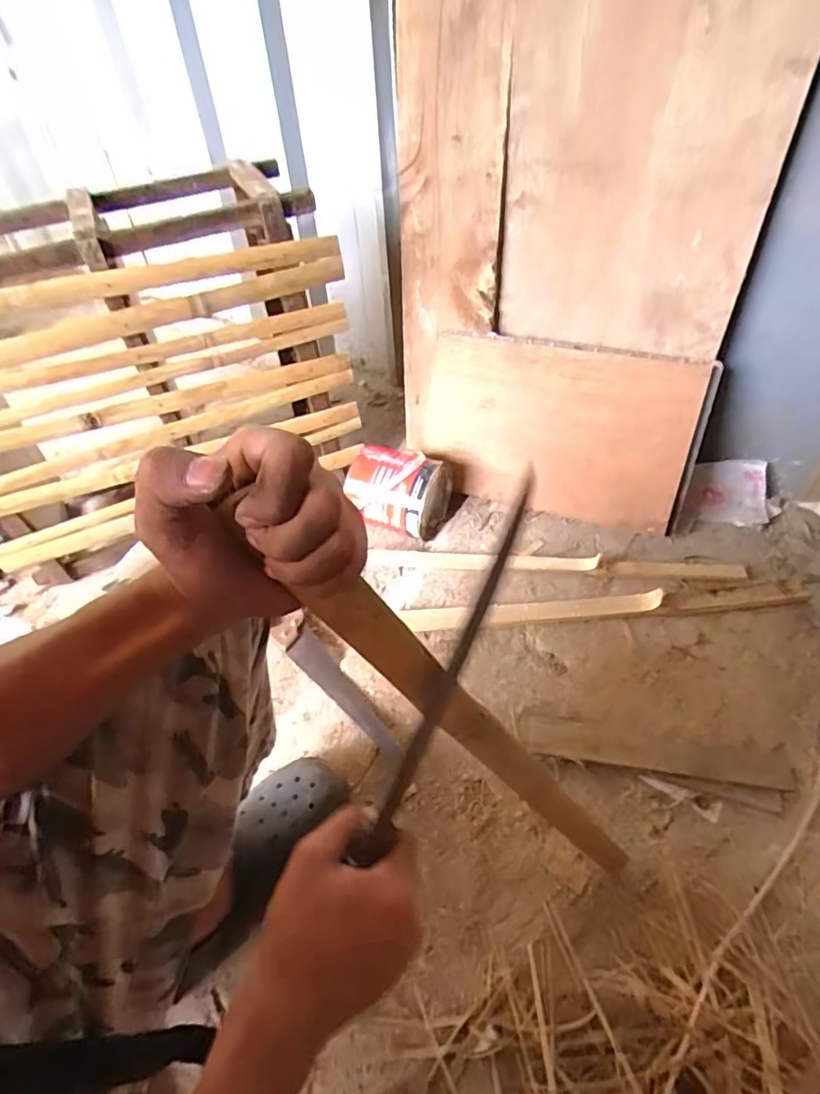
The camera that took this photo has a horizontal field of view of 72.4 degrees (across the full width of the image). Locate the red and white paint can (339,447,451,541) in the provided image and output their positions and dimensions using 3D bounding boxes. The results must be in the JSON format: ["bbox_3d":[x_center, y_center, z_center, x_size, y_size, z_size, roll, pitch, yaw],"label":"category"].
[{"bbox_3d":[-0.023,-0.095,1.068,0.179,0.145,0.138,8,49,12],"label":"red and white paint can"}]

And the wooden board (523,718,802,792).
[{"bbox_3d":[0.328,0.275,0.756,0.337,0.013,0.061,5,49,10],"label":"wooden board"}]

